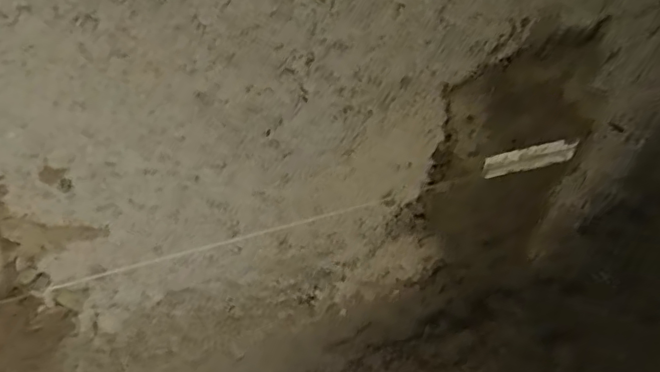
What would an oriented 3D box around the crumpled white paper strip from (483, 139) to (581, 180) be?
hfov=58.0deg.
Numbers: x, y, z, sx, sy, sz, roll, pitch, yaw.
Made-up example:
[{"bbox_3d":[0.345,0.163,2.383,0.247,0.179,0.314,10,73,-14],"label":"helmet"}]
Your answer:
[{"bbox_3d":[0.194,-0.027,0.575,0.115,0.024,0.005,-11,46,-26],"label":"crumpled white paper strip"}]

